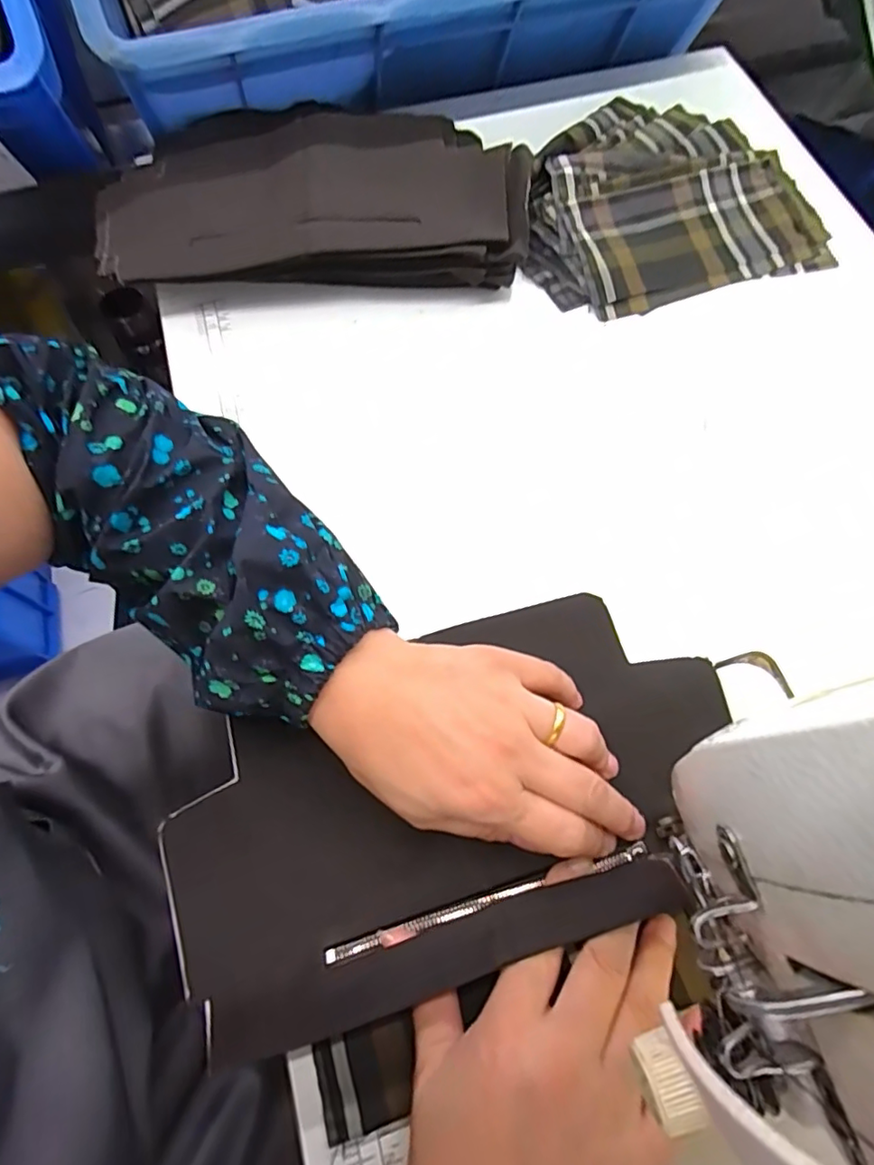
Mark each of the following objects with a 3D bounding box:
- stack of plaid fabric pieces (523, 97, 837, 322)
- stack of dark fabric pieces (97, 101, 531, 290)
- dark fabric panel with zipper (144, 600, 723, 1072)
[{"bbox_3d":[0.168,-0.300,0.420,0.220,0.033,0.186,-16,70,-5],"label":"stack of plaid fabric pieces"},{"bbox_3d":[-0.093,-0.294,0.412,0.304,0.039,0.186,-4,70,-2],"label":"stack of dark fabric pieces"},{"bbox_3d":[0.010,0.102,0.278,0.290,0.024,0.156,-16,60,-6],"label":"dark fabric panel with zipper"}]

